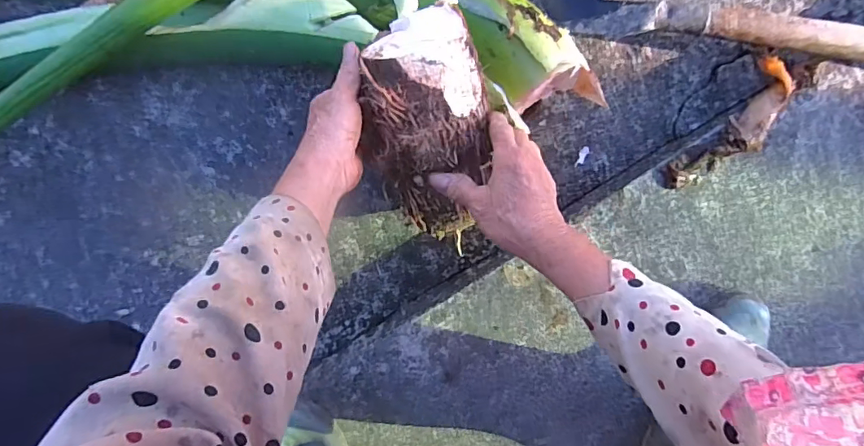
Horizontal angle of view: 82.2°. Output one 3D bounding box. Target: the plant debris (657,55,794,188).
[{"bbox_3d":[0.309,-0.091,0.503,0.054,0.024,0.167,43,95,-9],"label":"plant debris"}]

